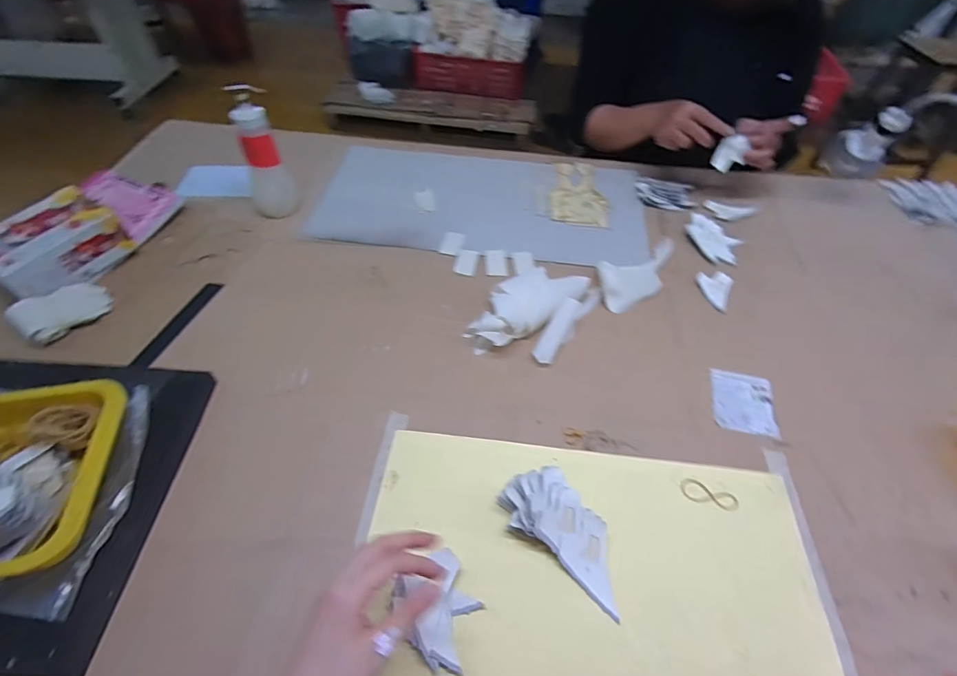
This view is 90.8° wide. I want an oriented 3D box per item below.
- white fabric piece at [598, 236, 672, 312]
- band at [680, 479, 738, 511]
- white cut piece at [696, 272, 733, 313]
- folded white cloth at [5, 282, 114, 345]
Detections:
[{"bbox_3d":[0.254,-0.105,0.732,0.188,0.019,0.083,-27,57,-20],"label":"white fabric piece"},{"bbox_3d":[0.254,0.173,0.519,0.059,0.004,0.024,20,54,14],"label":"band"},{"bbox_3d":[0.361,-0.078,0.727,0.053,0.004,0.087,23,55,16],"label":"white cut piece"},{"bbox_3d":[-0.557,-0.037,0.632,0.105,0.035,0.062,-37,61,-28],"label":"folded white cloth"}]

